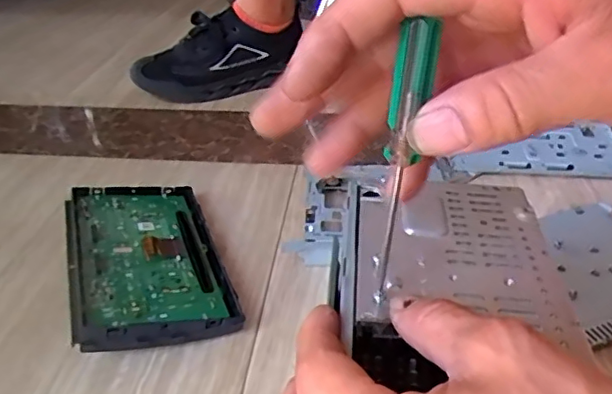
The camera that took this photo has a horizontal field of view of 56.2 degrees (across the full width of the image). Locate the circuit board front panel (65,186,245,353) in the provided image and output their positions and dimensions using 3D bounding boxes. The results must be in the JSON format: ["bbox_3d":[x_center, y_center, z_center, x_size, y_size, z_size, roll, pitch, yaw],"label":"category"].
[{"bbox_3d":[-0.138,0.051,0.496,0.125,0.020,0.199,2,32,-25],"label":"circuit board front panel"}]

